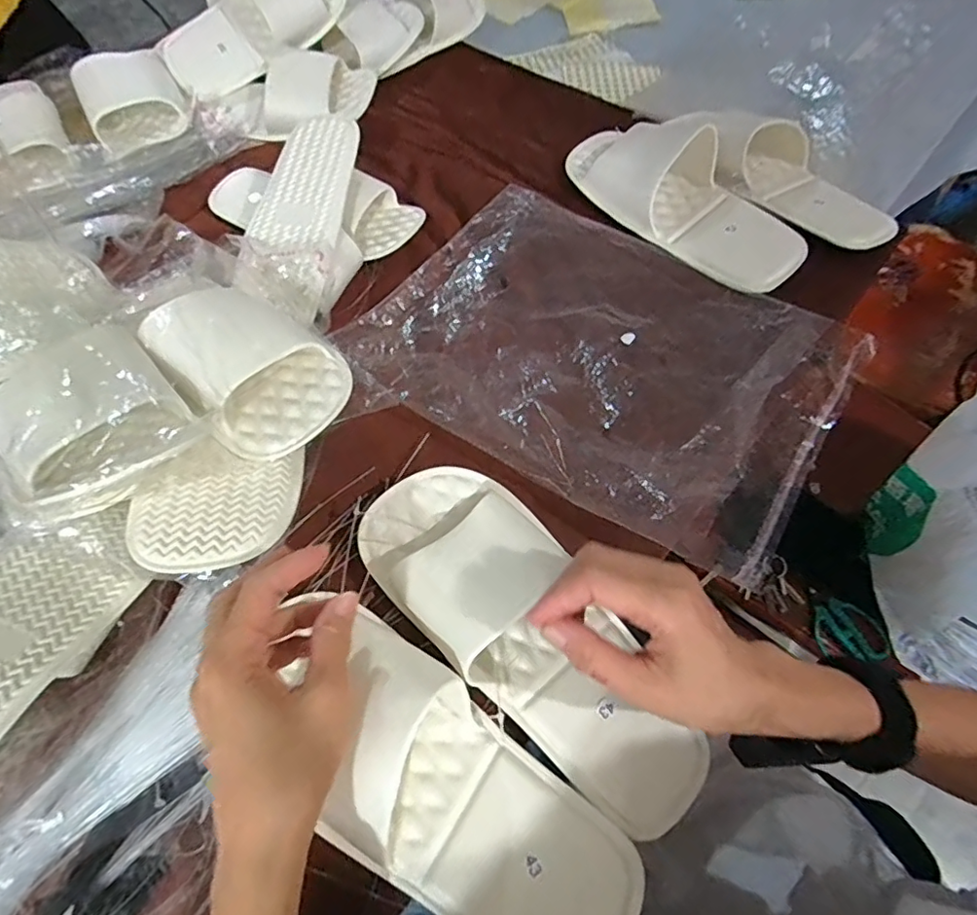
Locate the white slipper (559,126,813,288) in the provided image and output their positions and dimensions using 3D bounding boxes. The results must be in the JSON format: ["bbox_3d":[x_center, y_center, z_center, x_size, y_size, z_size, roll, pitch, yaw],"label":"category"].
[{"bbox_3d":[0.189,-0.270,0.545,0.108,0.056,0.272,-39,64,-18],"label":"white slipper"}]

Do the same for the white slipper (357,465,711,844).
[{"bbox_3d":[0.030,0.108,0.347,0.107,0.076,0.271,-38,78,-17],"label":"white slipper"}]

